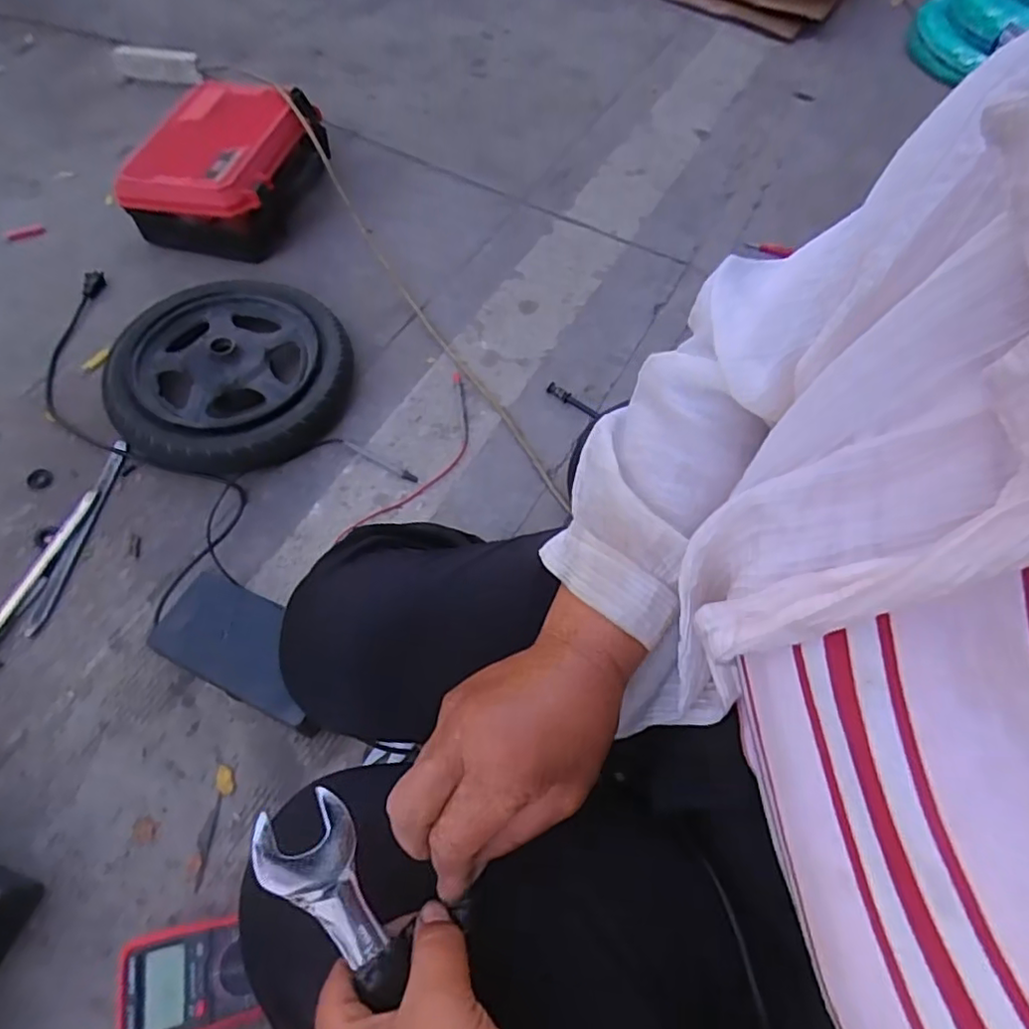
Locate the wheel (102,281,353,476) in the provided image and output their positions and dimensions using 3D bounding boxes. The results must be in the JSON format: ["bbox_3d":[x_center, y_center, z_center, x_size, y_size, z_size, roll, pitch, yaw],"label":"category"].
[{"bbox_3d":[-0.419,-0.205,0.931,0.341,0.078,0.312,2,60,-3],"label":"wheel"}]

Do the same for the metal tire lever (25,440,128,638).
[{"bbox_3d":[-0.574,0.021,0.821,0.022,0.011,0.280,7,60,0],"label":"metal tire lever"}]

